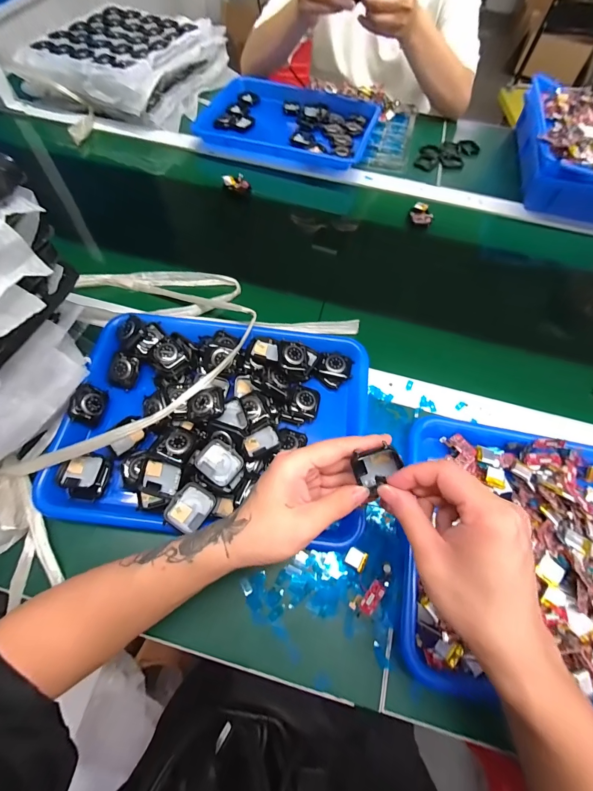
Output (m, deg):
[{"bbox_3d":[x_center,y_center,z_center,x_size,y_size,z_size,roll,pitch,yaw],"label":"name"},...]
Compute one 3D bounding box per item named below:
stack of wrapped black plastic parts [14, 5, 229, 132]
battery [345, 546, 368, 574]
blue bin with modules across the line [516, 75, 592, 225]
[{"bbox_3d":[-0.361,-0.723,0.721,0.334,0.081,0.330,12,64,4],"label":"stack of wrapped black plastic parts"},{"bbox_3d":[0.061,0.165,0.334,0.020,0.005,0.018,26,66,10],"label":"battery"},{"bbox_3d":[0.556,-0.462,0.622,0.250,0.084,0.304,15,64,5],"label":"blue bin with modules across the line"}]

